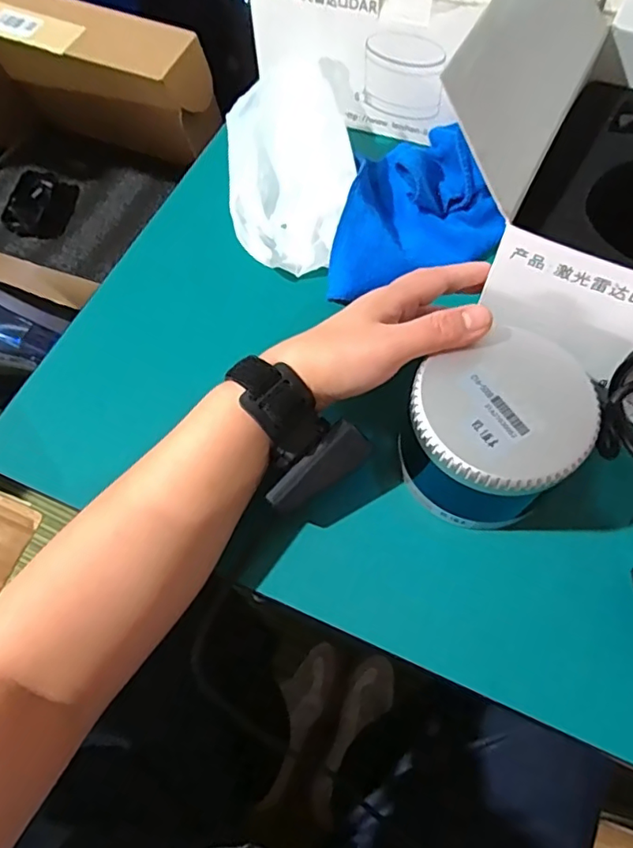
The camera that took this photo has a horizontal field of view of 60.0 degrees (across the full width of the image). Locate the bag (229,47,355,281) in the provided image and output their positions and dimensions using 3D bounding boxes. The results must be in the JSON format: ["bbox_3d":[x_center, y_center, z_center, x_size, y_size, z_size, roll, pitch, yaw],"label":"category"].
[{"bbox_3d":[-0.024,-0.222,0.458,0.104,0.058,0.196,-7,63,0],"label":"bag"}]

